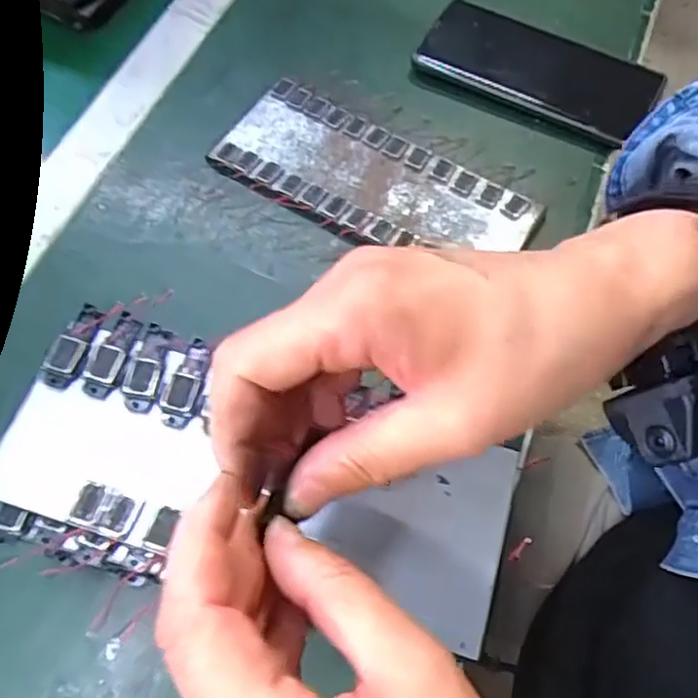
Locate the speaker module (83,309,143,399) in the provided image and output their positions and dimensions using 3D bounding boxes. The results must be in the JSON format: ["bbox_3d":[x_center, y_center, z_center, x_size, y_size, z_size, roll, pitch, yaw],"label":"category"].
[{"bbox_3d":[-0.103,0.002,0.284,0.015,0.006,0.039,11,63,6],"label":"speaker module"}]

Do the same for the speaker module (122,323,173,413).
[{"bbox_3d":[-0.086,0.007,0.281,0.015,0.005,0.039,7,63,4],"label":"speaker module"}]

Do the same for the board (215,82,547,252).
[{"bbox_3d":[0.013,-0.105,0.410,0.199,0.012,0.082,30,67,15],"label":"board"}]

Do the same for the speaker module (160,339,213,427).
[{"bbox_3d":[-0.069,0.014,0.279,0.015,0.004,0.039,12,63,6],"label":"speaker module"}]

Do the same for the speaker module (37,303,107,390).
[{"bbox_3d":[-0.119,-0.002,0.285,0.014,0.007,0.040,14,64,8],"label":"speaker module"}]

